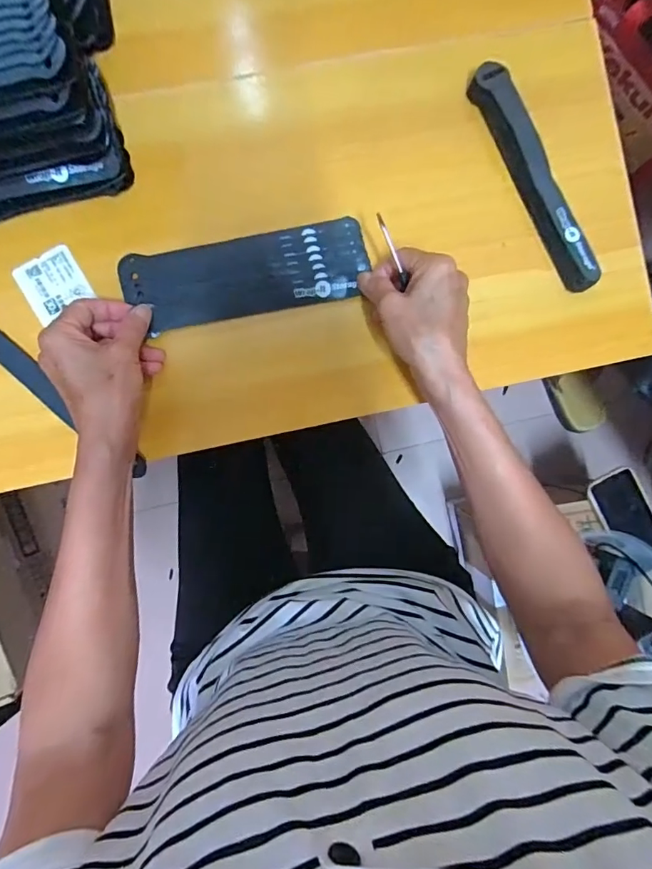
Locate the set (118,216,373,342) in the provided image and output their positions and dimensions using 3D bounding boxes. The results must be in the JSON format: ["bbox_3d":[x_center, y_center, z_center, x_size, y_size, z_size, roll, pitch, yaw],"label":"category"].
[{"bbox_3d":[-0.064,-0.134,0.383,0.196,0.015,0.067,-13,87,0],"label":"set"}]

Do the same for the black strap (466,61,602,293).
[{"bbox_3d":[0.177,-0.215,0.388,0.029,0.018,0.197,-28,92,-3],"label":"black strap"}]

